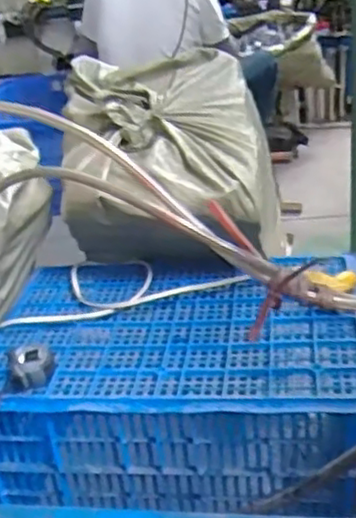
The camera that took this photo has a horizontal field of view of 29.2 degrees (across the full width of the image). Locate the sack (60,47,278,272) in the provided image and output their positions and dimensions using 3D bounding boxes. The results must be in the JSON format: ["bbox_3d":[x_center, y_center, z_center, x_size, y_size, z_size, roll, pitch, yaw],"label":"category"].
[{"bbox_3d":[-0.017,-0.179,1.263,0.346,0.327,0.322,-1,28,13],"label":"sack"}]

